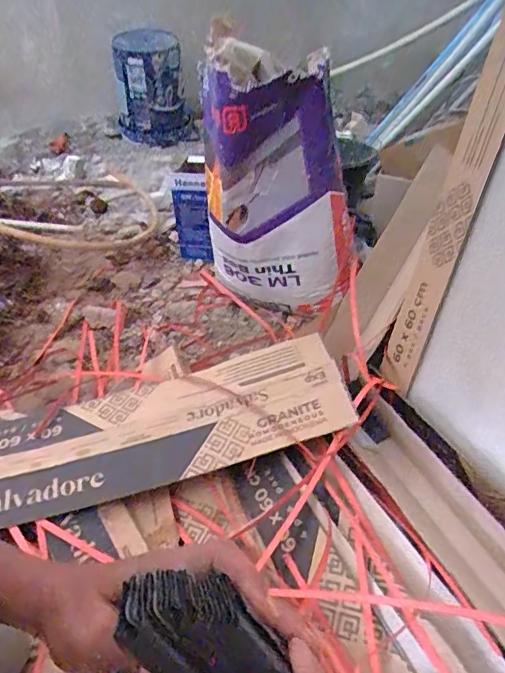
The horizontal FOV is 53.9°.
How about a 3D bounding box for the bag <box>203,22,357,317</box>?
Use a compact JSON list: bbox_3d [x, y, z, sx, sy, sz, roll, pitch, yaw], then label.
[{"bbox_3d":[0.047,-0.295,0.954,0.283,0.436,0.304,0,38,10],"label":"bag"}]

